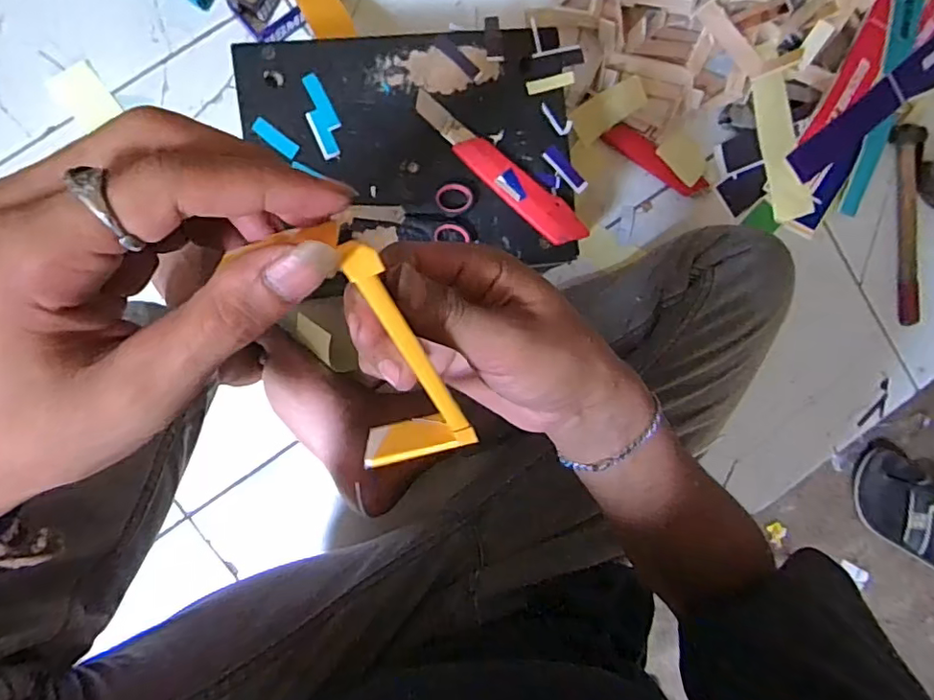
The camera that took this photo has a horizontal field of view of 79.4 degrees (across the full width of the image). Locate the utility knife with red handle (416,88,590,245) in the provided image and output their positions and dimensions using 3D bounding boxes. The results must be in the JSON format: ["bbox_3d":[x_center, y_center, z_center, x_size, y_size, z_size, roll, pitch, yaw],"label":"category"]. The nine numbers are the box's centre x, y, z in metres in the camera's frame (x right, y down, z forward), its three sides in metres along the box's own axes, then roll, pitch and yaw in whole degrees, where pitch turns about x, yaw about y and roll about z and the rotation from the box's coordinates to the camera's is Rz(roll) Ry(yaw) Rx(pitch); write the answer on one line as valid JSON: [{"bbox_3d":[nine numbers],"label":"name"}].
[{"bbox_3d":[0.028,-0.155,0.491,0.182,0.020,0.033,41,87,-8],"label":"utility knife with red handle"}]

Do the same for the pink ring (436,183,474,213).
[{"bbox_3d":[-0.011,-0.133,0.491,0.033,0.006,0.025,-12,95,-7],"label":"pink ring"}]

